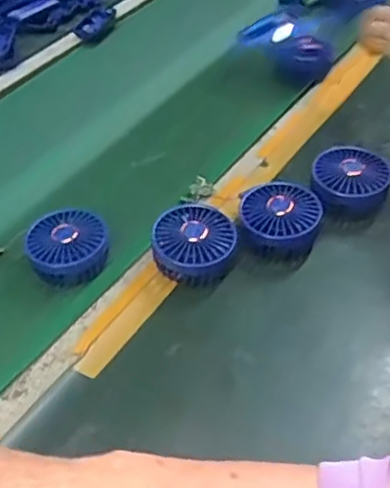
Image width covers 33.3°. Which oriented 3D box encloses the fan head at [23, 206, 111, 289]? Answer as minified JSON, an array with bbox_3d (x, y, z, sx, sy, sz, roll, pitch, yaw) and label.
[{"bbox_3d":[-0.137,0.003,0.710,0.086,0.044,0.089,-3,44,3],"label":"fan head"}]

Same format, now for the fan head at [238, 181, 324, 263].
[{"bbox_3d":[0.094,-0.026,0.718,0.088,0.047,0.082,0,45,7],"label":"fan head"}]

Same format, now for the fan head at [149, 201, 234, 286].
[{"bbox_3d":[-0.001,0.002,0.693,0.082,0.046,0.087,-3,44,3],"label":"fan head"}]

